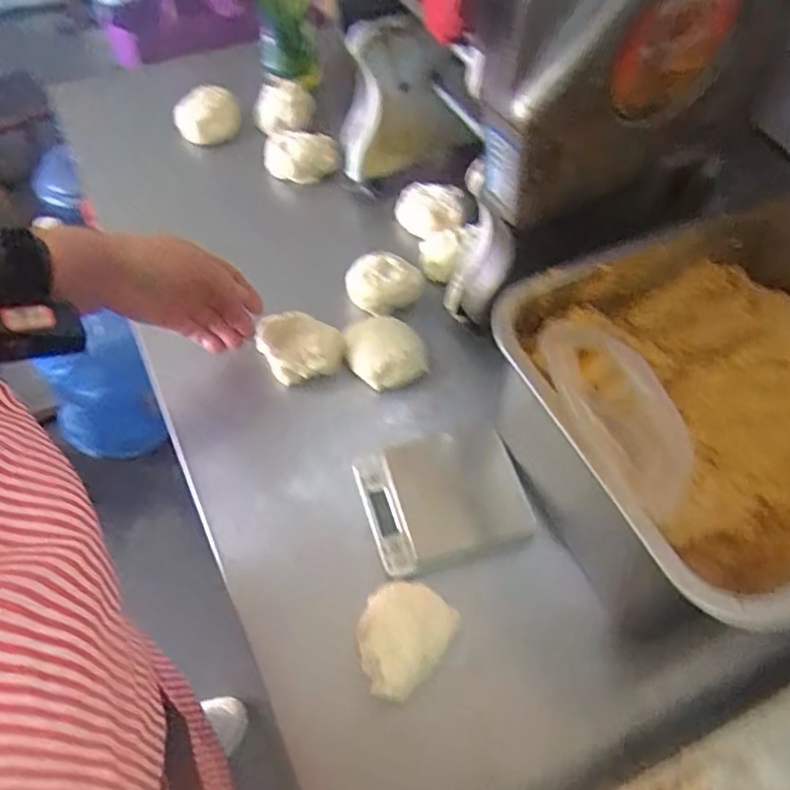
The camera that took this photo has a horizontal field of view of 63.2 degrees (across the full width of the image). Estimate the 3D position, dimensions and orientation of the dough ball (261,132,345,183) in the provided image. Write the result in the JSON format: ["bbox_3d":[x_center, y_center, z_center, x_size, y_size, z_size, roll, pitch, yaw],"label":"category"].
[{"bbox_3d":[-0.107,-0.274,0.731,0.085,0.039,0.064,11,57,5],"label":"dough ball"}]

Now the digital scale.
[{"bbox_3d":[0.037,0.082,0.528,0.124,0.026,0.108,-13,58,-11],"label":"digital scale"}]

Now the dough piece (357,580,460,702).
[{"bbox_3d":[0.003,0.164,0.443,0.061,0.025,0.076,29,60,15],"label":"dough piece"}]

